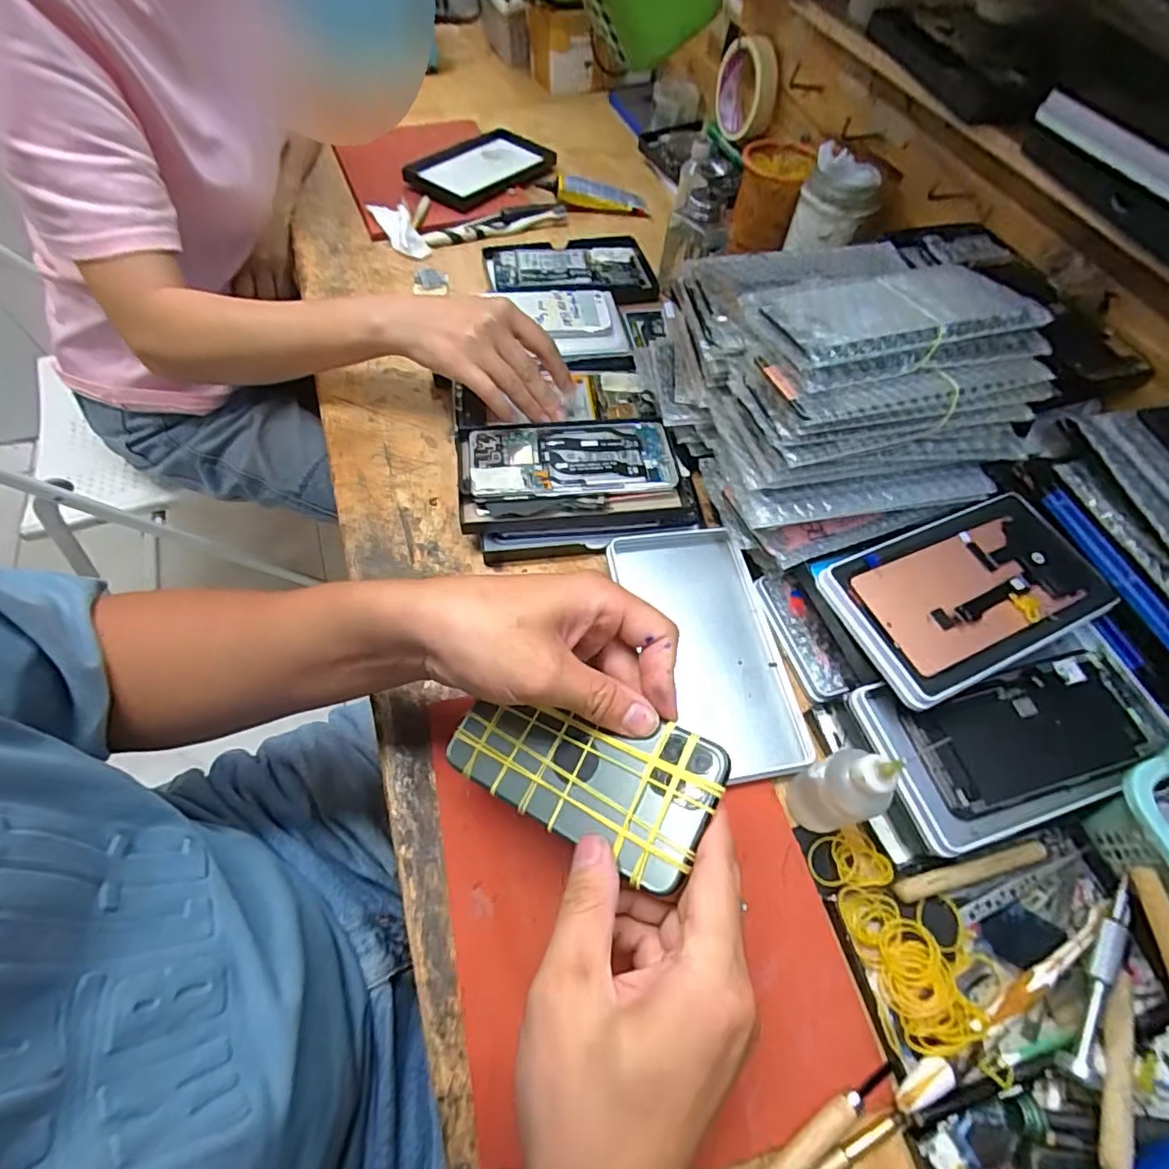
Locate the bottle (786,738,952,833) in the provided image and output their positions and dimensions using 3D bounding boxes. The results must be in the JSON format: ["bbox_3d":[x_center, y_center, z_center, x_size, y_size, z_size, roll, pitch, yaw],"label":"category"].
[{"bbox_3d":[0.144,0.108,0.304,0.036,0.110,0.035,-2,59,-5],"label":"bottle"}]

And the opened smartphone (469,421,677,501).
[{"bbox_3d":[-0.010,-0.102,0.456,0.160,0.007,0.075,-6,62,-7],"label":"opened smartphone"}]

